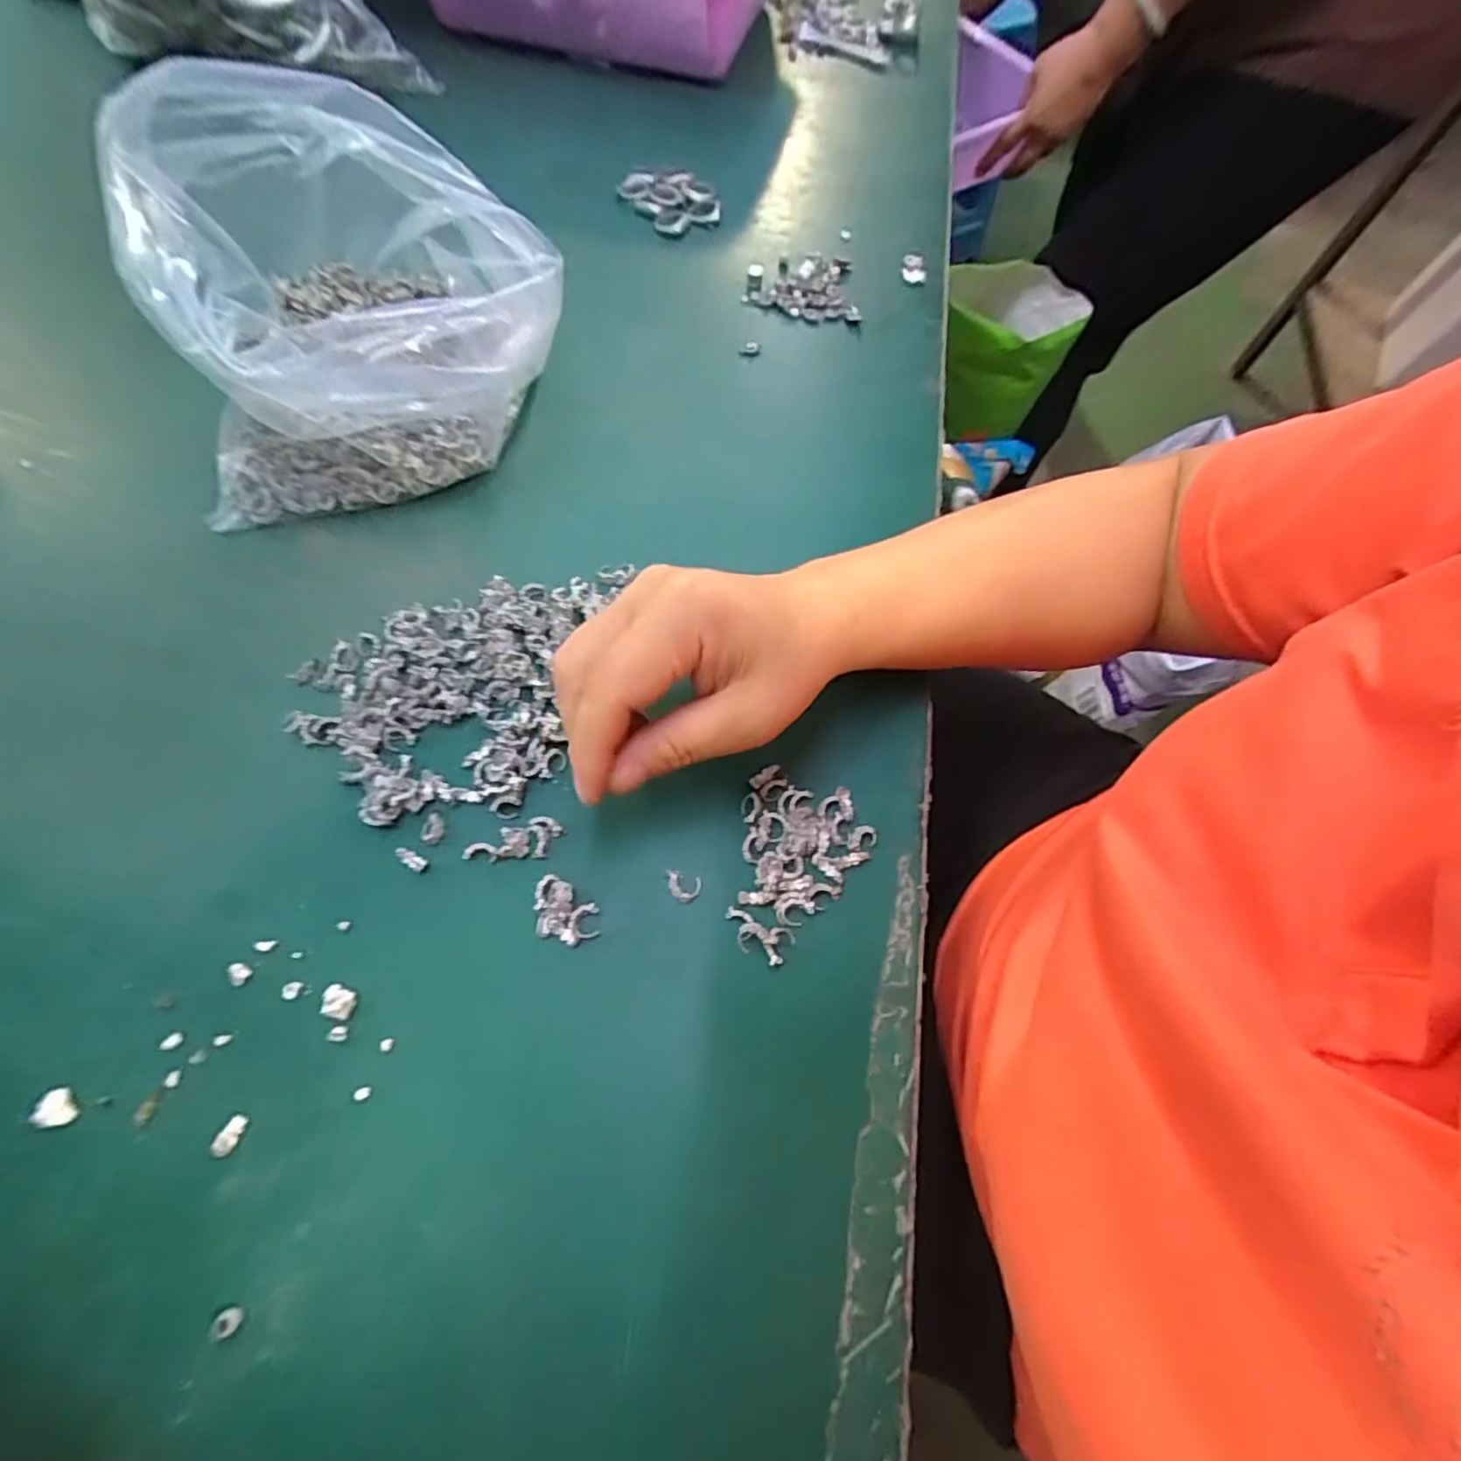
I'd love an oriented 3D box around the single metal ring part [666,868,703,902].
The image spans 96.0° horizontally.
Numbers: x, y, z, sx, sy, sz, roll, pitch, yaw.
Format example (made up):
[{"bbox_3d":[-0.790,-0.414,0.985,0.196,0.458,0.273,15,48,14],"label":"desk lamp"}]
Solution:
[{"bbox_3d":[-0.019,0.062,0.261,0.015,0.004,0.011,17,65,5],"label":"single metal ring part"}]

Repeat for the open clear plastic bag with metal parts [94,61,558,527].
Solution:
[{"bbox_3d":[-0.172,-0.191,0.303,0.182,0.130,0.130,-13,66,-9],"label":"open clear plastic bag with metal parts"}]

